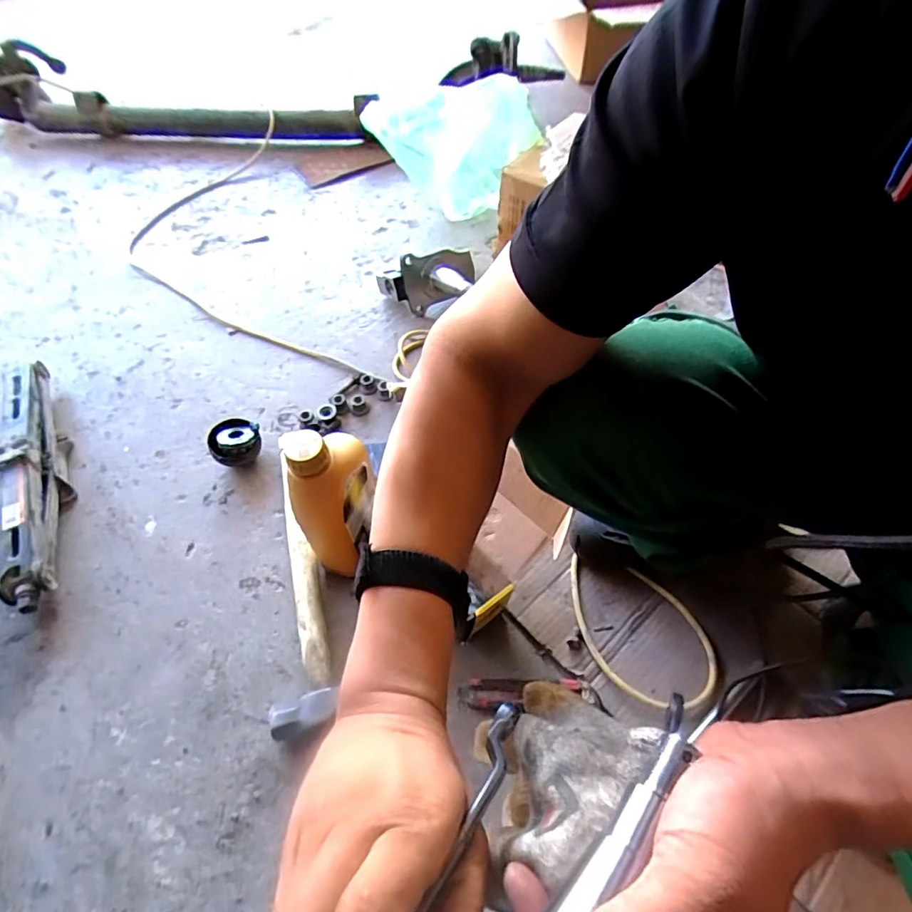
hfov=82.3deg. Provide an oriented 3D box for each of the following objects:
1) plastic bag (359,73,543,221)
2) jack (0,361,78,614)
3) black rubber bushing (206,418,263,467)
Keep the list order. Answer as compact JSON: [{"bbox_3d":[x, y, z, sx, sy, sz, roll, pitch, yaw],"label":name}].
[{"bbox_3d":[0.002,-0.578,1.018,0.314,0.286,0.185,-7,56,-4],"label":"plastic bag"},{"bbox_3d":[-0.595,0.025,0.734,0.073,0.067,0.407,-20,58,-13],"label":"jack"},{"bbox_3d":[-0.319,-0.016,0.766,0.070,0.050,0.071,0,56,1],"label":"black rubber bushing"}]

